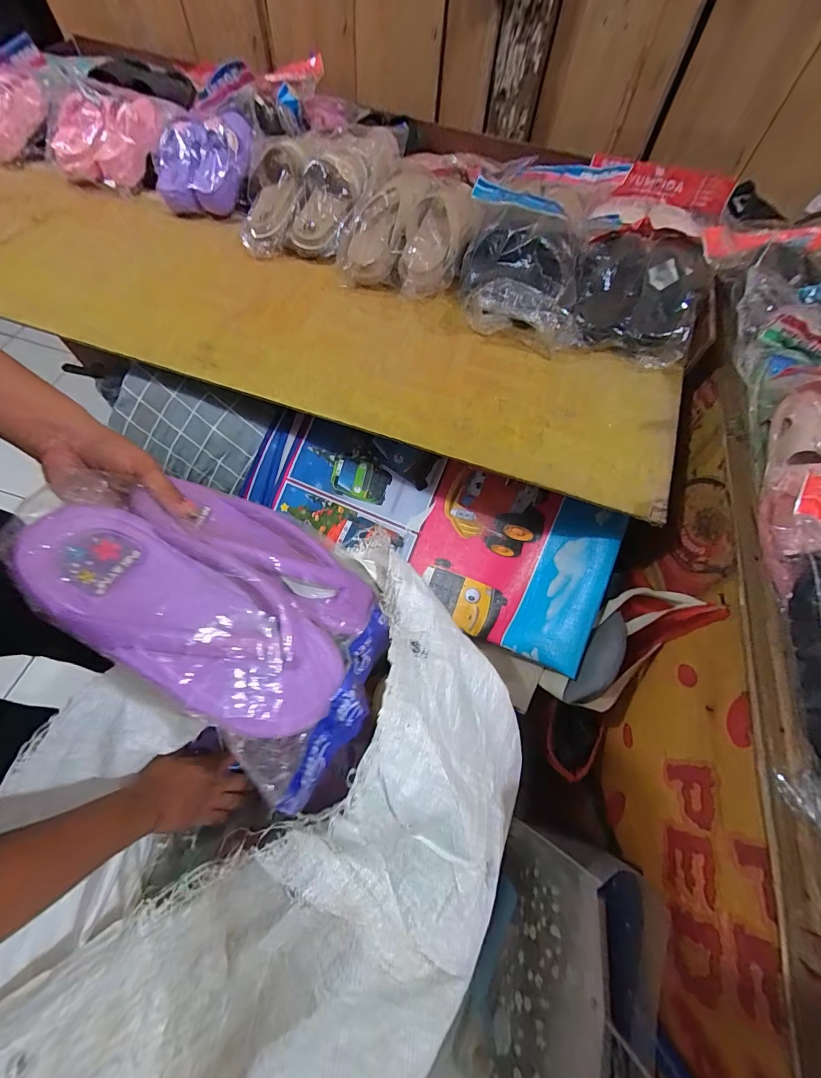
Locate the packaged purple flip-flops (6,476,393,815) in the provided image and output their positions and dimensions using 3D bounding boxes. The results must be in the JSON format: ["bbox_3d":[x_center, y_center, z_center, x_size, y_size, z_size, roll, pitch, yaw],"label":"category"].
[{"bbox_3d":[-0.147,0.053,0.350,0.295,0.068,0.201,45,45,-11],"label":"packaged purple flip-flops"}]

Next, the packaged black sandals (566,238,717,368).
[{"bbox_3d":[0.362,-0.392,0.645,0.200,0.075,0.219,20,64,6],"label":"packaged black sandals"}]

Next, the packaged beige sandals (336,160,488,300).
[{"bbox_3d":[0.006,-0.540,0.690,0.204,0.080,0.267,25,64,9],"label":"packaged beige sandals"}]

